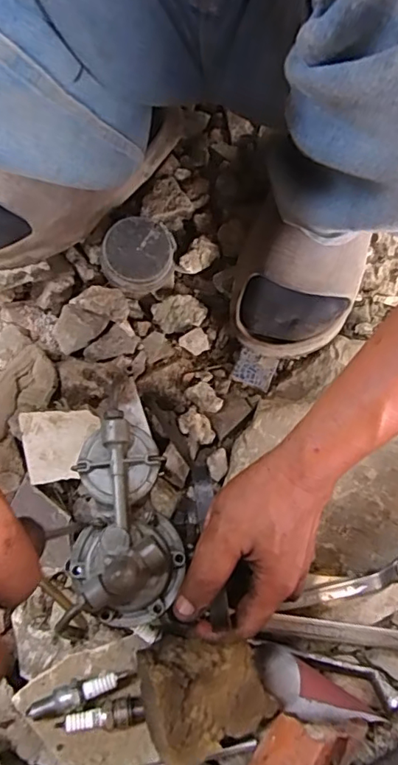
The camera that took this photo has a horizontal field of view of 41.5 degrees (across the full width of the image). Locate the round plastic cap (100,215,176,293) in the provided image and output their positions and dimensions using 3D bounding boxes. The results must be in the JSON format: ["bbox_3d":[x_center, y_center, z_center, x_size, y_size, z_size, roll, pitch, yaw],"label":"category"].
[{"bbox_3d":[-0.063,-0.132,0.527,0.070,0.025,0.069,0,72,0],"label":"round plastic cap"}]

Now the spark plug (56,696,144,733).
[{"bbox_3d":[-0.073,0.253,0.395,0.062,0.013,0.020,-6,51,-16],"label":"spark plug"}]

